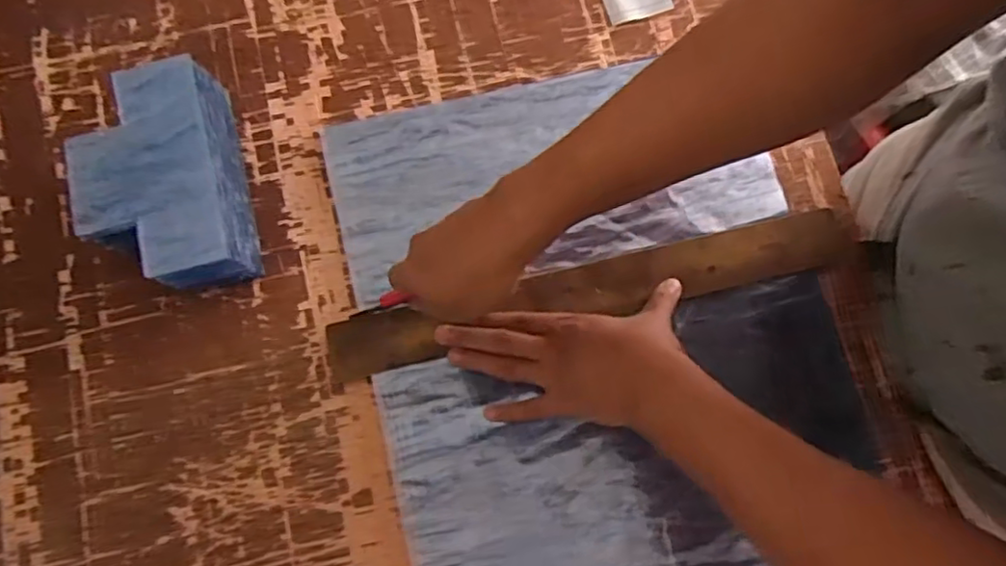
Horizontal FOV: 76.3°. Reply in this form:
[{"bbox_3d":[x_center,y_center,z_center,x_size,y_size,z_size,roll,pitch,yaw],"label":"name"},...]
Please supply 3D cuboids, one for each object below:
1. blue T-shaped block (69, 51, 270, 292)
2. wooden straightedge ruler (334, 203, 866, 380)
[{"bbox_3d":[-0.268,-0.076,0.512,0.111,0.071,0.173,-14,79,-3],"label":"blue T-shaped block"},{"bbox_3d":[0.078,0.005,0.534,0.448,0.015,0.049,-13,79,-4],"label":"wooden straightedge ruler"}]

